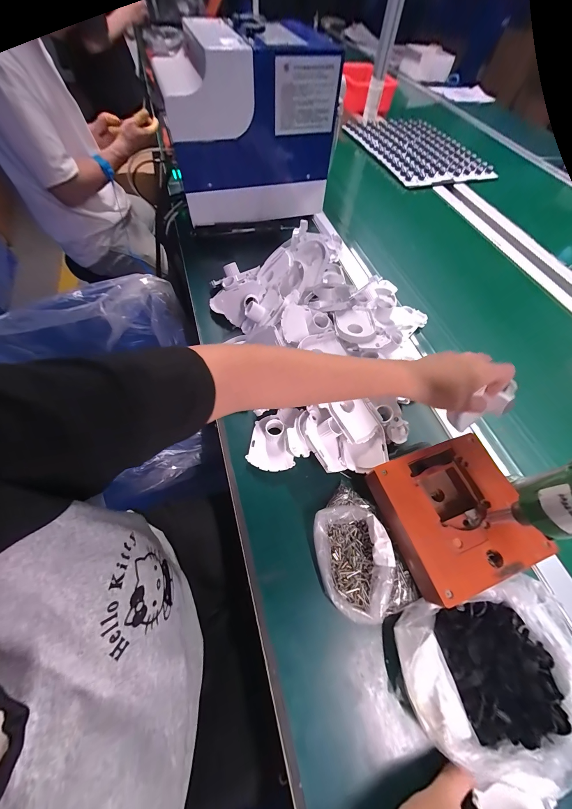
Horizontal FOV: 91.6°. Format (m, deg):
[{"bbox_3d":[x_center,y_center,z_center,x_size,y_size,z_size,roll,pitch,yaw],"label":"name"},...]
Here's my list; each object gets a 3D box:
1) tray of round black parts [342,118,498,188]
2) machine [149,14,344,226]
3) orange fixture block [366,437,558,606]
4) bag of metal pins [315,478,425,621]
[{"bbox_3d":[0.438,-0.853,0.941,0.323,0.051,0.439,-23,65,-16],"label":"tray of round black parts"},{"bbox_3d":[-0.093,-0.635,0.627,0.325,0.273,0.325,-13,62,-11],"label":"machine"},{"bbox_3d":[0.201,0.128,0.338,0.152,0.042,0.151,-17,63,-13],"label":"orange fixture block"},{"bbox_3d":[0.085,0.177,0.336,0.097,0.041,0.145,-20,64,-14],"label":"bag of metal pins"}]

